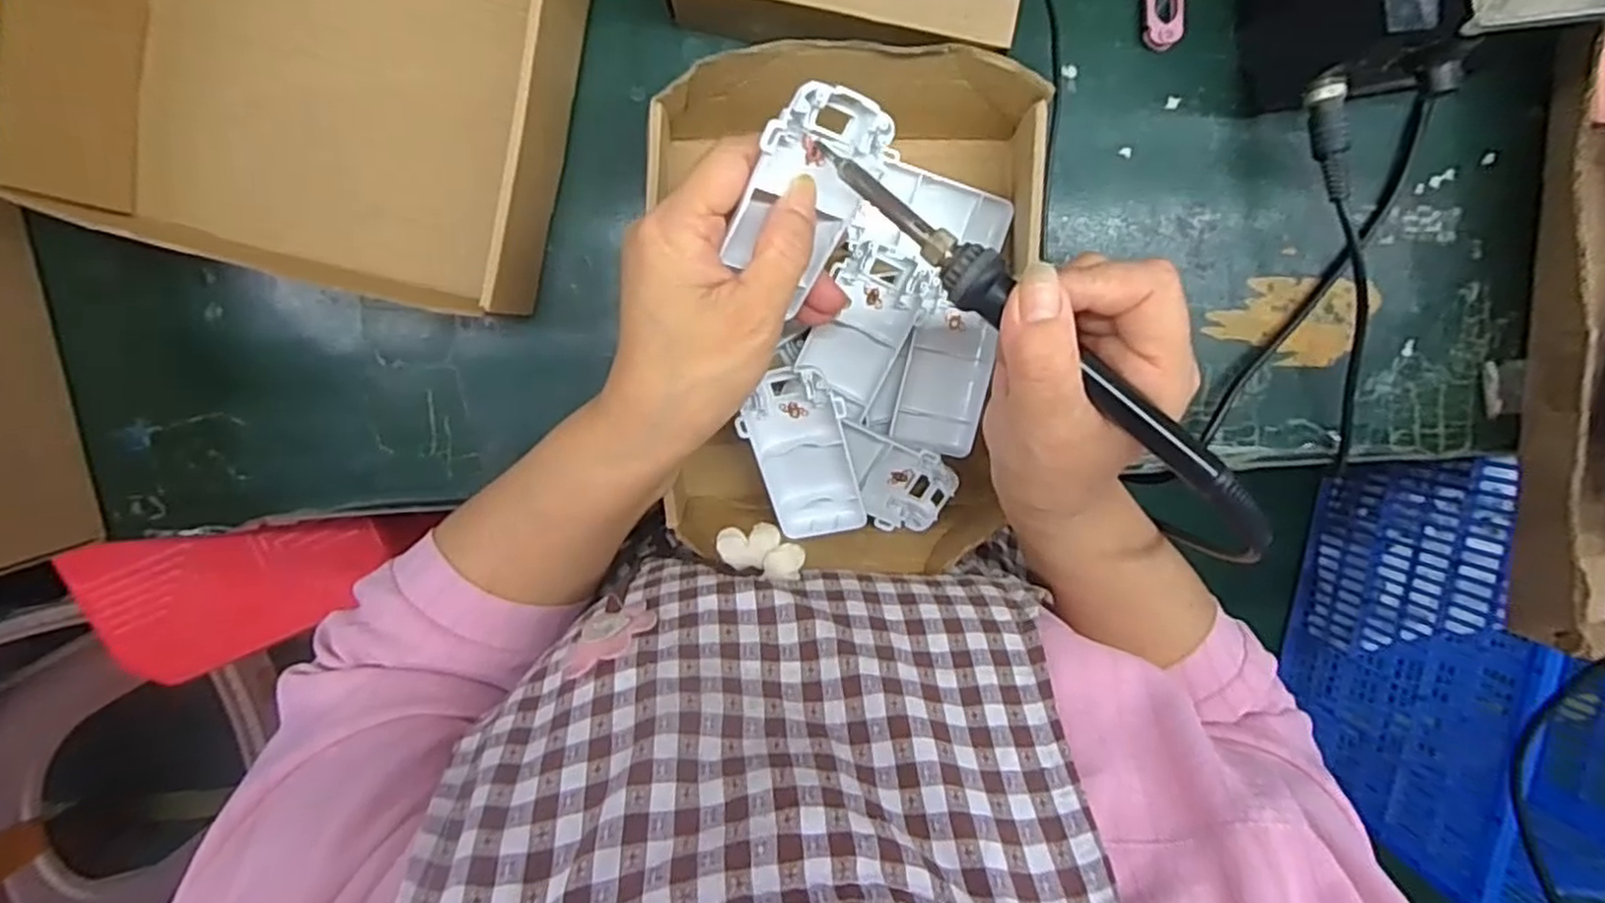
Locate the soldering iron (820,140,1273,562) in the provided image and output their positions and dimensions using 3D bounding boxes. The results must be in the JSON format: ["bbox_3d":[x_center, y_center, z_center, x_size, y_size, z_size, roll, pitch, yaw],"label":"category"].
[{"bbox_3d":[0.084,-0.035,0.265,0.207,0.020,0.027,43,93,6],"label":"soldering iron"}]

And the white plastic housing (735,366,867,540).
[{"bbox_3d":[0.000,0.005,0.367,0.048,0.014,0.089,-13,115,2],"label":"white plastic housing"}]

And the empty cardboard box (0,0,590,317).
[{"bbox_3d":[-0.220,-0.174,0.336,0.208,0.077,0.176,12,97,-6],"label":"empty cardboard box"}]

